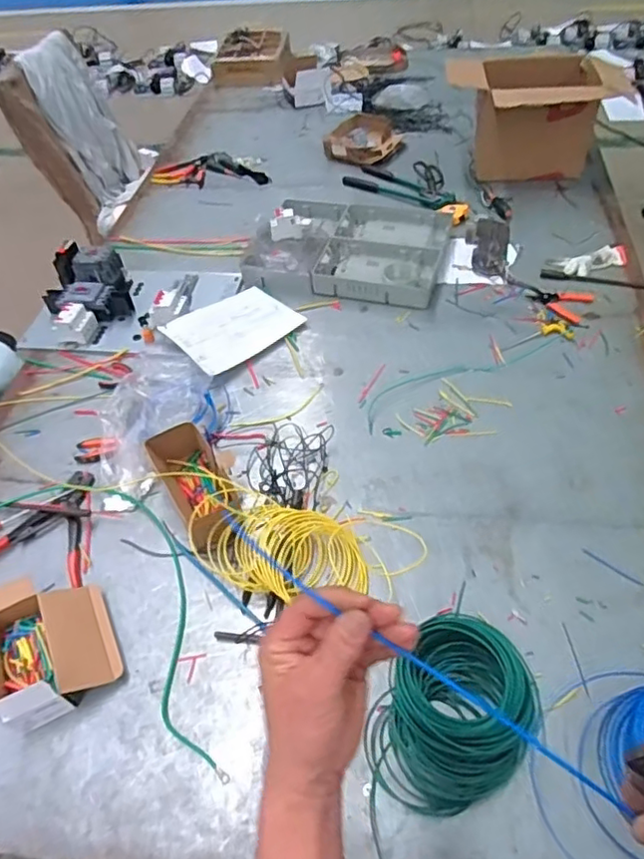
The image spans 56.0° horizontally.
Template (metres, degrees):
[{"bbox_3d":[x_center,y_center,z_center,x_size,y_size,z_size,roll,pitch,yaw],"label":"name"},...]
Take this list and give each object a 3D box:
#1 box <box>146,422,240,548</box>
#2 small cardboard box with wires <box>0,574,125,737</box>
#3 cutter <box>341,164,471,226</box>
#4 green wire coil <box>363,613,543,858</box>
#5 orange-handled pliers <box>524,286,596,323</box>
[{"bbox_3d":[-0.234,0.106,1.146,0.109,0.074,0.259,-26,54,-16],"label":"box"},{"bbox_3d":[-0.437,0.338,0.977,0.177,0.074,0.226,-24,53,-14],"label":"small cardboard box with wires"},{"bbox_3d":[0.255,-0.709,1.812,0.421,0.034,0.109,33,61,27],"label":"cutter"},{"bbox_3d":[0.175,0.418,0.859,0.212,0.073,0.308,33,60,27],"label":"green wire coil"},{"bbox_3d":[0.578,-0.314,1.485,0.142,0.013,0.114,24,57,22],"label":"orange-handled pliers"}]

